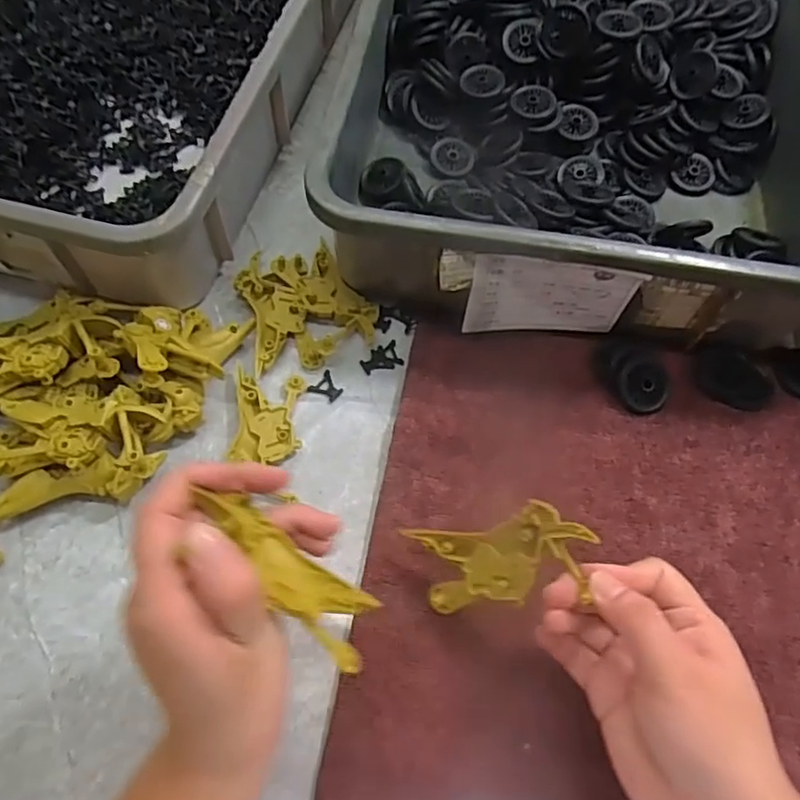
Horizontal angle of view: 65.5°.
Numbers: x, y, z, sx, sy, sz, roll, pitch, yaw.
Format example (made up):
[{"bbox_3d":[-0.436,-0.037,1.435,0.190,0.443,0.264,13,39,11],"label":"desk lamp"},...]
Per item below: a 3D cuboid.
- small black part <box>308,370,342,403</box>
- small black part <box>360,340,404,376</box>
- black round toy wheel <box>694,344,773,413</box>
[{"bbox_3d":[-0.050,-0.009,0.429,0.020,0.004,0.020,39,69,16],"label":"small black part"},{"bbox_3d":[-0.014,-0.030,0.441,0.029,0.004,0.020,-19,66,-10],"label":"small black part"},{"bbox_3d":[0.230,-0.016,0.426,0.053,0.014,0.040,41,69,17],"label":"black round toy wheel"}]

